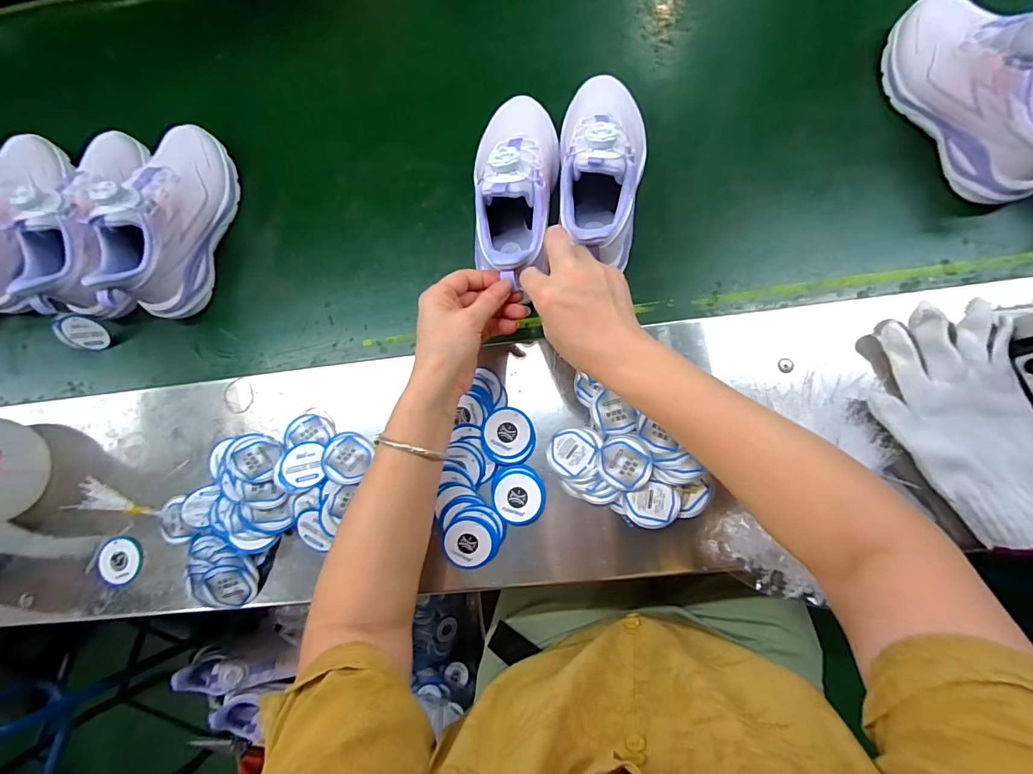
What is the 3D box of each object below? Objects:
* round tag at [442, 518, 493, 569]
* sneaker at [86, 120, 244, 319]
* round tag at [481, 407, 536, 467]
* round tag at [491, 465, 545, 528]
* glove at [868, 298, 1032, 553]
[{"bbox_3d":[-0.046,0.147,0.425,0.044,0.006,0.047,-1,83,6],"label":"round tag"},{"bbox_3d":[-0.383,-0.187,0.494,0.070,0.112,0.210,15,86,7],"label":"sneaker"},{"bbox_3d":[-0.008,0.048,0.438,0.050,0.005,0.055,-4,82,5],"label":"round tag"},{"bbox_3d":[0.002,0.103,0.429,0.049,0.004,0.054,-3,82,5],"label":"round tag"},{"bbox_3d":[0.387,0.031,0.385,0.131,0.038,0.208,-10,82,4],"label":"glove"}]

